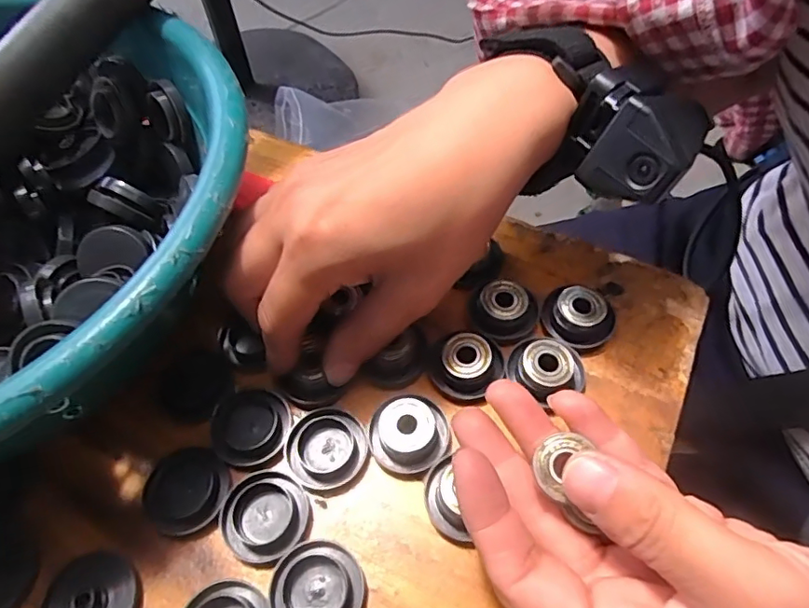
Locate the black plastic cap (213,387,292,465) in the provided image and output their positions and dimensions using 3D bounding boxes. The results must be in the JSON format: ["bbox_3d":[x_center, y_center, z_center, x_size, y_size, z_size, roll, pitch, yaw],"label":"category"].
[{"bbox_3d":[-0.065,0.052,0.233,0.032,0.005,0.031,-1,65,3],"label":"black plastic cap"}]

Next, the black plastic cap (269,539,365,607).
[{"bbox_3d":[-0.031,0.102,0.196,0.031,0.005,0.032,-1,65,3],"label":"black plastic cap"}]

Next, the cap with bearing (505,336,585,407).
[{"bbox_3d":[0.060,0.028,0.236,0.027,0.016,0.032,-39,69,-14],"label":"cap with bearing"}]

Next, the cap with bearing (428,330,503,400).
[{"bbox_3d":[0.026,0.026,0.239,0.028,0.010,0.028,-1,65,3],"label":"cap with bearing"}]

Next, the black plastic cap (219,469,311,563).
[{"bbox_3d":[-0.054,0.081,0.211,0.032,0.004,0.032,-1,65,3],"label":"black plastic cap"}]

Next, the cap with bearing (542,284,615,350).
[{"bbox_3d":[0.079,0.006,0.251,0.031,0.017,0.029,-1,65,3],"label":"cap with bearing"}]

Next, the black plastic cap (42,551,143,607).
[{"bbox_3d":[-0.113,0.108,0.196,0.033,0.006,0.034,-21,66,-6],"label":"black plastic cap"}]

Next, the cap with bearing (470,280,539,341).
[{"bbox_3d":[0.046,0.004,0.255,0.030,0.017,0.026,15,67,10],"label":"cap with bearing"}]

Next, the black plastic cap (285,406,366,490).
[{"bbox_3d":[-0.032,0.058,0.224,0.032,0.004,0.032,-1,65,3],"label":"black plastic cap"}]

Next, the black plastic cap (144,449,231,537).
[{"bbox_3d":[-0.087,0.073,0.217,0.033,0.004,0.032,-1,65,3],"label":"black plastic cap"}]

